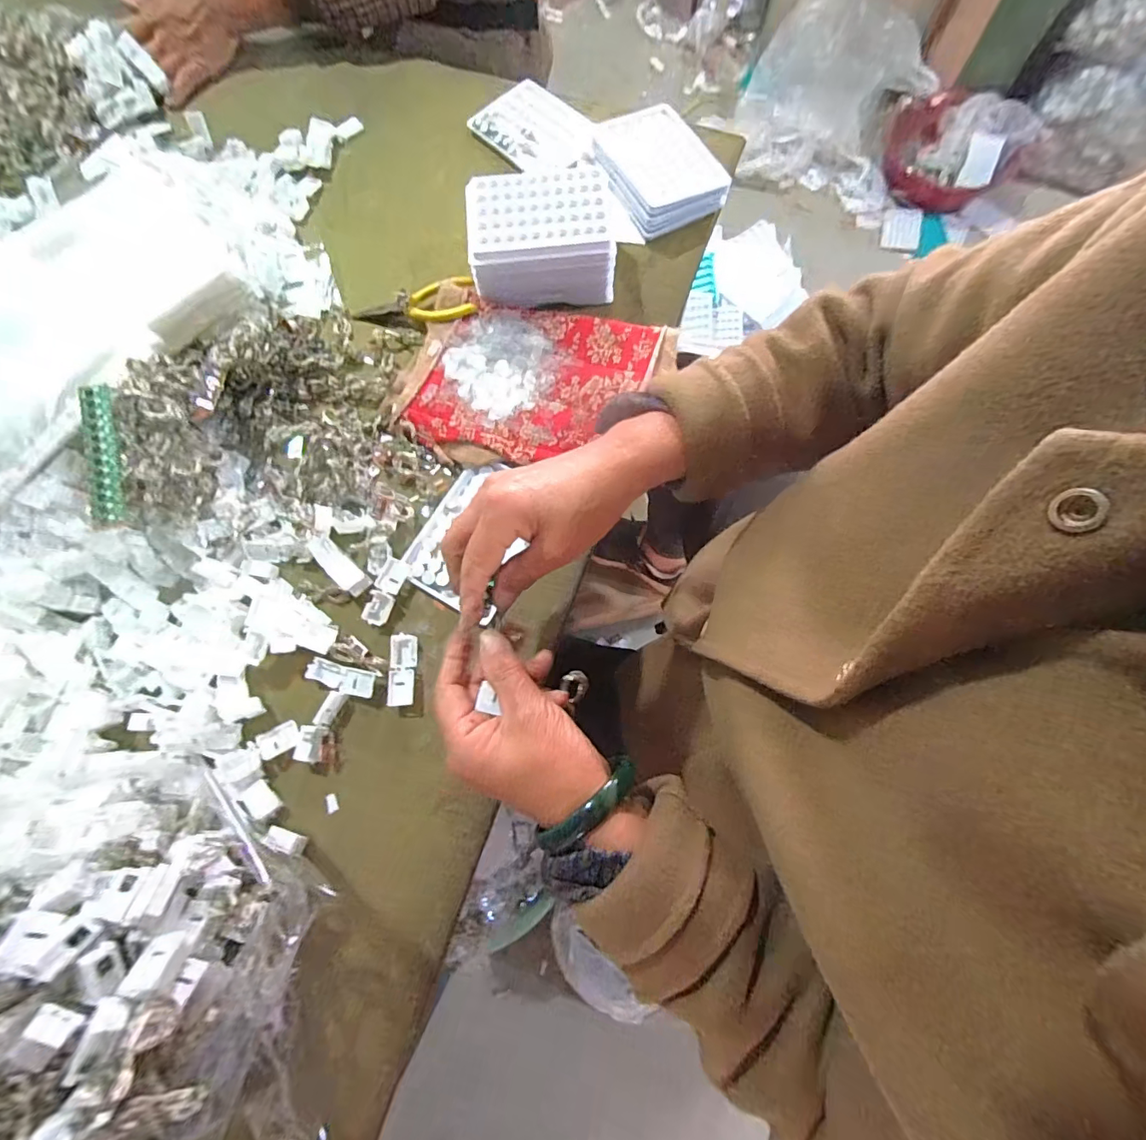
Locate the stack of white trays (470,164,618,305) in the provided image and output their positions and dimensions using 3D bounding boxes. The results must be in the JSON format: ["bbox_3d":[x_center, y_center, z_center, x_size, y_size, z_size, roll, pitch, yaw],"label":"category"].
[{"bbox_3d":[-0.028,-0.309,0.463,0.131,0.064,0.090,-5,75,-1],"label":"stack of white trays"}]

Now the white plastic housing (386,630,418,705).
[{"bbox_3d":[-0.136,0.079,0.393,0.021,0.012,0.055,-5,75,-1],"label":"white plastic housing"}]

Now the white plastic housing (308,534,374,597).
[{"bbox_3d":[-0.194,-0.005,0.409,0.054,0.019,0.019,42,79,10],"label":"white plastic housing"}]

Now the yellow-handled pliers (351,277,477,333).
[{"bbox_3d":[-0.153,-0.257,0.479,0.122,0.020,0.050,-4,74,15],"label":"yellow-handled pliers"}]

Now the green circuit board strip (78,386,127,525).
[{"bbox_3d":[-0.357,-0.088,0.373,0.020,0.010,0.117,-17,75,-4],"label":"green circuit board strip"}]

